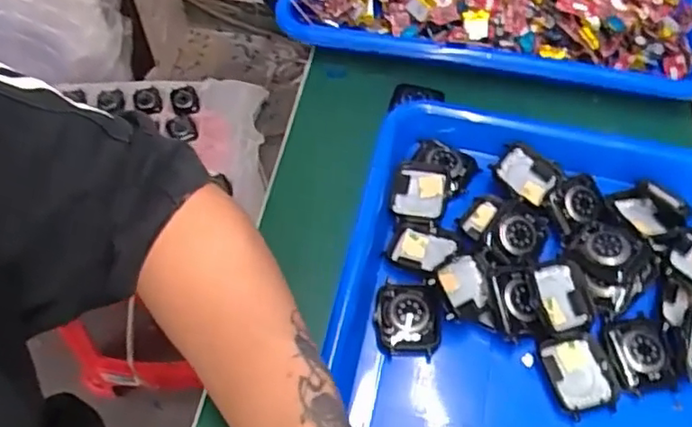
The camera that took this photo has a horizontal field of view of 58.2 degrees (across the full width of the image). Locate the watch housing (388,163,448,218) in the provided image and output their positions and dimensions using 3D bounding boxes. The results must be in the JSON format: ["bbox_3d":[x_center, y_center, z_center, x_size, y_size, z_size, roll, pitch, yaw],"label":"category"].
[{"bbox_3d":[0.050,-0.016,0.422,0.035,0.008,0.042,10,58,6],"label":"watch housing"}]

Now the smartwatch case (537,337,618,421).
[{"bbox_3d":[0.132,0.092,0.355,0.033,0.009,0.042,-11,58,-7],"label":"smartwatch case"}]

